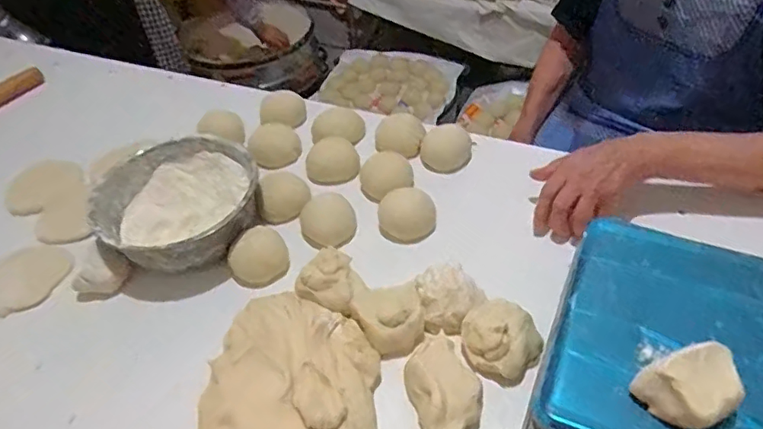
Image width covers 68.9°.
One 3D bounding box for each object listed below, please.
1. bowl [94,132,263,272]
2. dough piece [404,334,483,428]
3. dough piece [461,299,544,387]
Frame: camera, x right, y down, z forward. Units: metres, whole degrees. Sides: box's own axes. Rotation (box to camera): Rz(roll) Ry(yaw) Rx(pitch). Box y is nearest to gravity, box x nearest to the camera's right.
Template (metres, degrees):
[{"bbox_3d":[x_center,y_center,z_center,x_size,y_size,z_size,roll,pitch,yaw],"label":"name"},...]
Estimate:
[{"bbox_3d":[-0.251,-0.008,0.708,0.193,0.073,0.188,-29,50,-21],"label":"bowl"},{"bbox_3d":[0.060,0.169,0.532,0.065,0.032,0.115,-9,46,-4],"label":"dough piece"},{"bbox_3d":[0.122,0.122,0.562,0.077,0.043,0.074,-3,46,3],"label":"dough piece"}]

